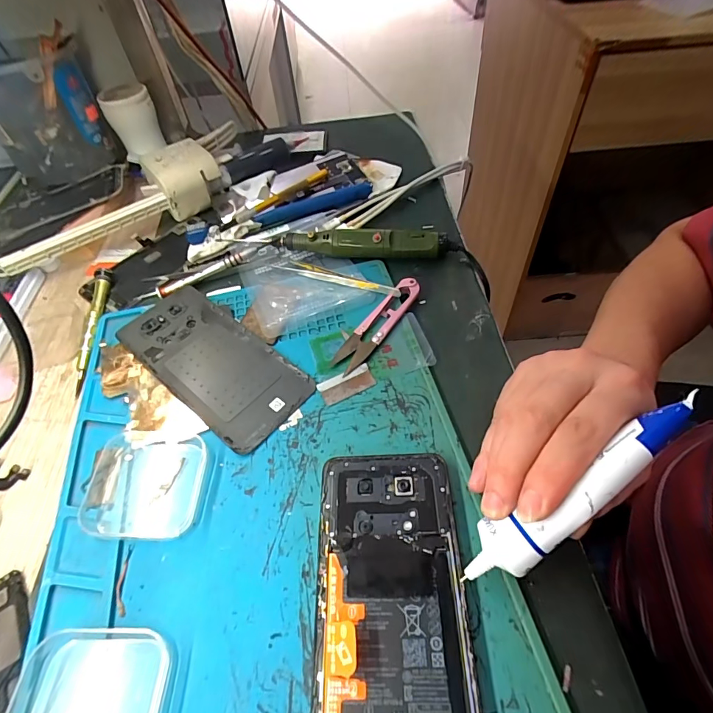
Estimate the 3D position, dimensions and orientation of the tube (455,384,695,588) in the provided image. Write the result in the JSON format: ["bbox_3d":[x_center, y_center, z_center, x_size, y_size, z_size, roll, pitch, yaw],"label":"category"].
[{"bbox_3d":[0.098,0.063,0.187,0.126,0.015,0.025,-44,56,10],"label":"tube"}]

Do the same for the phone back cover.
[{"bbox_3d":[-0.112,-0.001,0.310,0.166,0.009,0.071,33,62,27],"label":"phone back cover"}]

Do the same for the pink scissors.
[{"bbox_3d":[0.017,-0.026,0.314,0.022,0.012,0.098,31,62,26],"label":"pink scissors"}]

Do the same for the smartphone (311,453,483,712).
[{"bbox_3d":[0.017,0.125,0.201,0.073,0.013,0.159,-3,52,4],"label":"smartphone"}]

